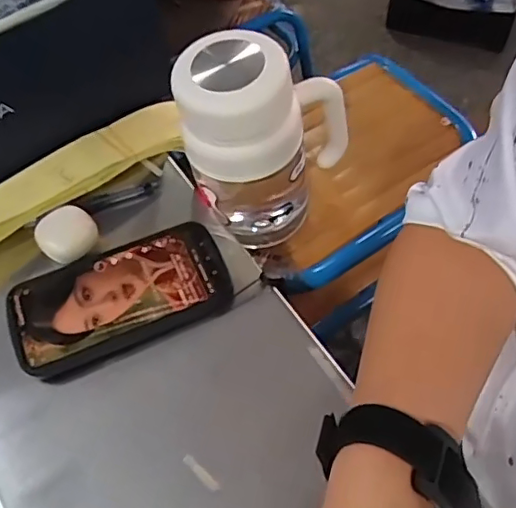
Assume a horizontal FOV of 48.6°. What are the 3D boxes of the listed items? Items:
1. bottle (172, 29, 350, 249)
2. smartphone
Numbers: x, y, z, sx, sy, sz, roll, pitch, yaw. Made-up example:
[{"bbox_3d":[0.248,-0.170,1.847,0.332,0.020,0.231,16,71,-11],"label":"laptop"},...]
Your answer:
[{"bbox_3d":[0.009,-0.088,0.487,0.127,0.184,0.084,3,56,5],"label":"bottle"},{"bbox_3d":[-0.107,0.036,0.454,0.165,0.022,0.093,-22,57,-12],"label":"smartphone"}]

